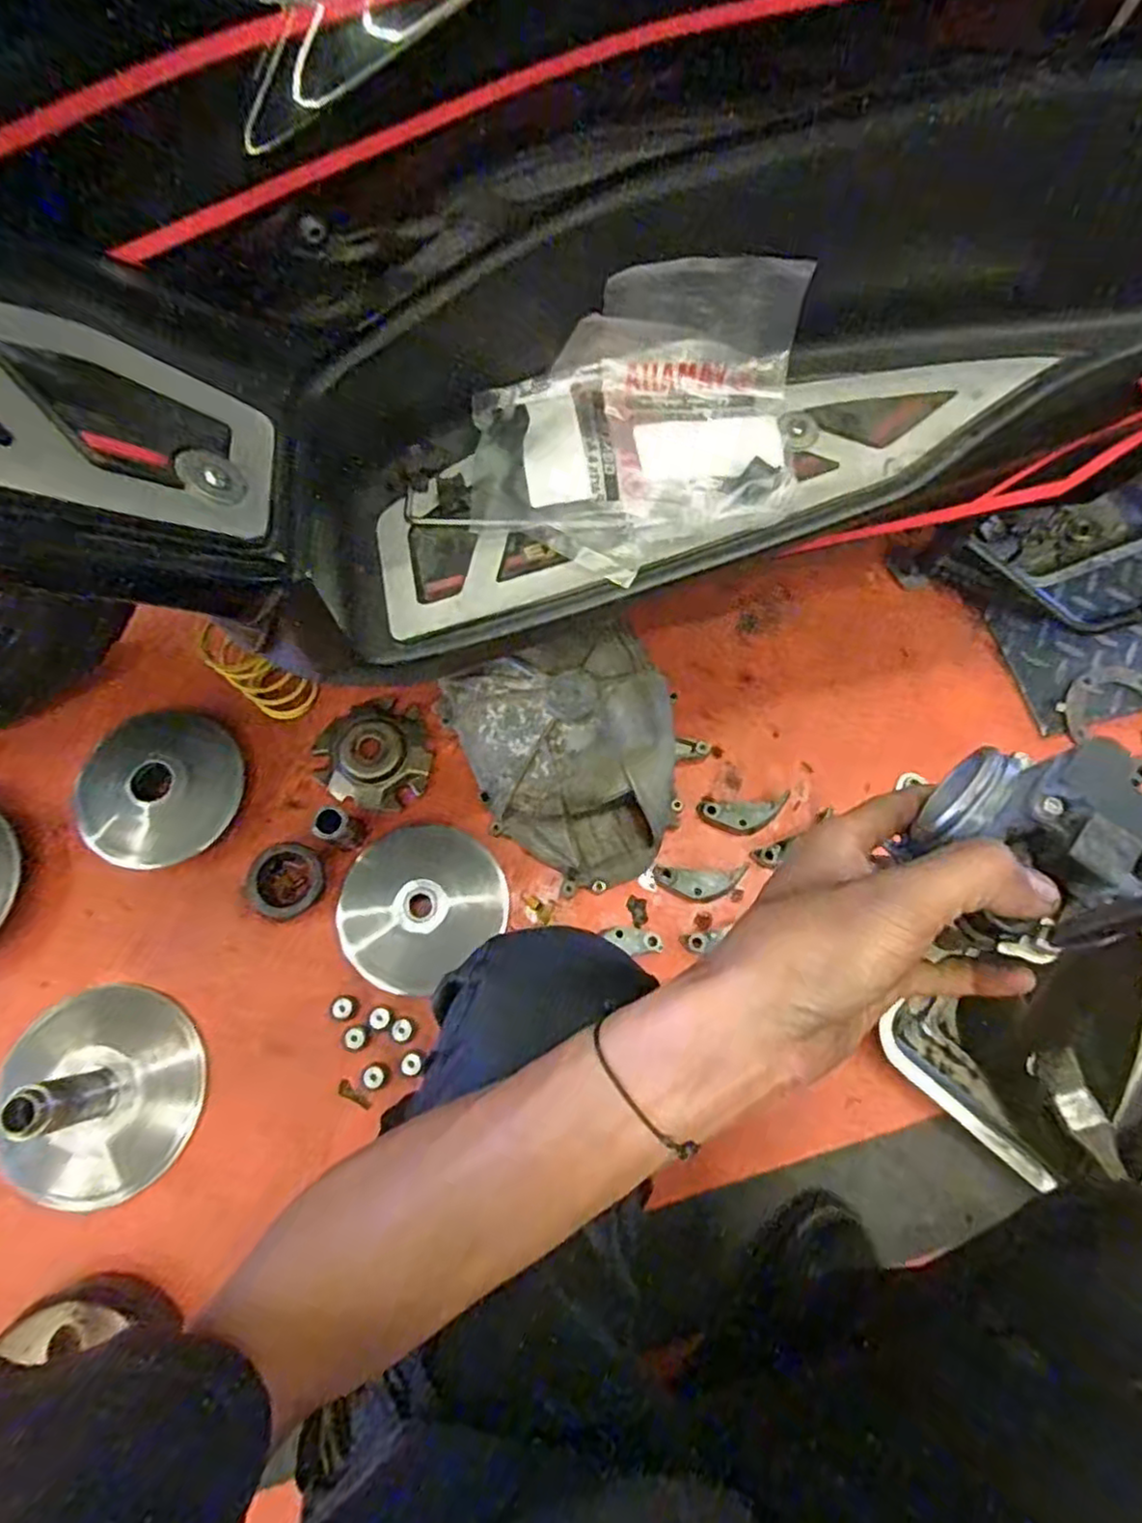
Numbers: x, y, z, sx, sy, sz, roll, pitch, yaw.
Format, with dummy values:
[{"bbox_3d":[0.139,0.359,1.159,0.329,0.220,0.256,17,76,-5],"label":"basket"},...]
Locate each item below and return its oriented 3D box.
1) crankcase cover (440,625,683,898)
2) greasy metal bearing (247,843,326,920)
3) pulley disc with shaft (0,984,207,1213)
[{"bbox_3d":[-0.002,-0.004,0.645,0.214,0.091,0.239,-12,74,-3],"label":"crankcase cover"},{"bbox_3d":[-0.264,0.109,0.627,0.066,0.018,0.070,0,74,0],"label":"greasy metal bearing"},{"bbox_3d":[-0.431,0.291,0.583,0.176,0.104,0.182,0,74,0],"label":"pulley disc with shaft"}]

